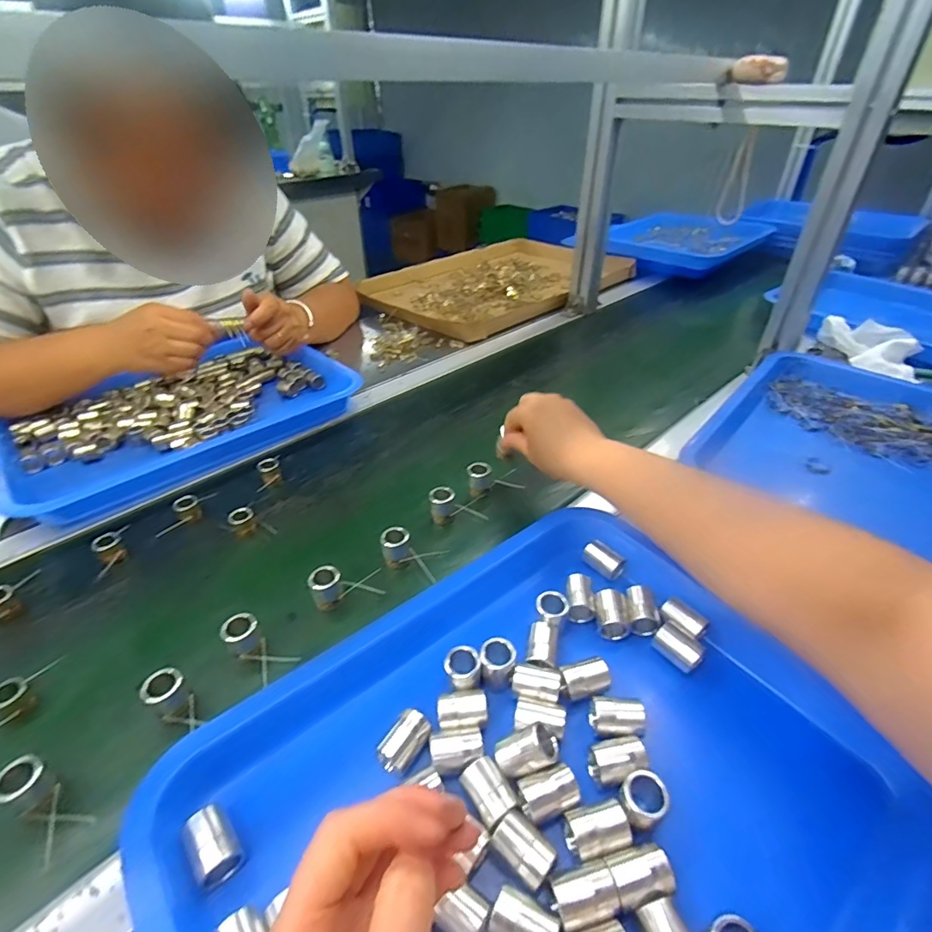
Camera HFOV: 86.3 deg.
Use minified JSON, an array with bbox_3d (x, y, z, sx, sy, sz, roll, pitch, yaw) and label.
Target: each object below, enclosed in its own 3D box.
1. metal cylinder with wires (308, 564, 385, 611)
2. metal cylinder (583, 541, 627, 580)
[{"bbox_3d":[-0.098,0.095,0.406,0.056,0.027,0.024,-14,40,-19],"label":"metal cylinder with wires"},{"bbox_3d":[0.116,0.080,0.420,0.017,0.018,0.034,-28,46,-32],"label":"metal cylinder"}]

